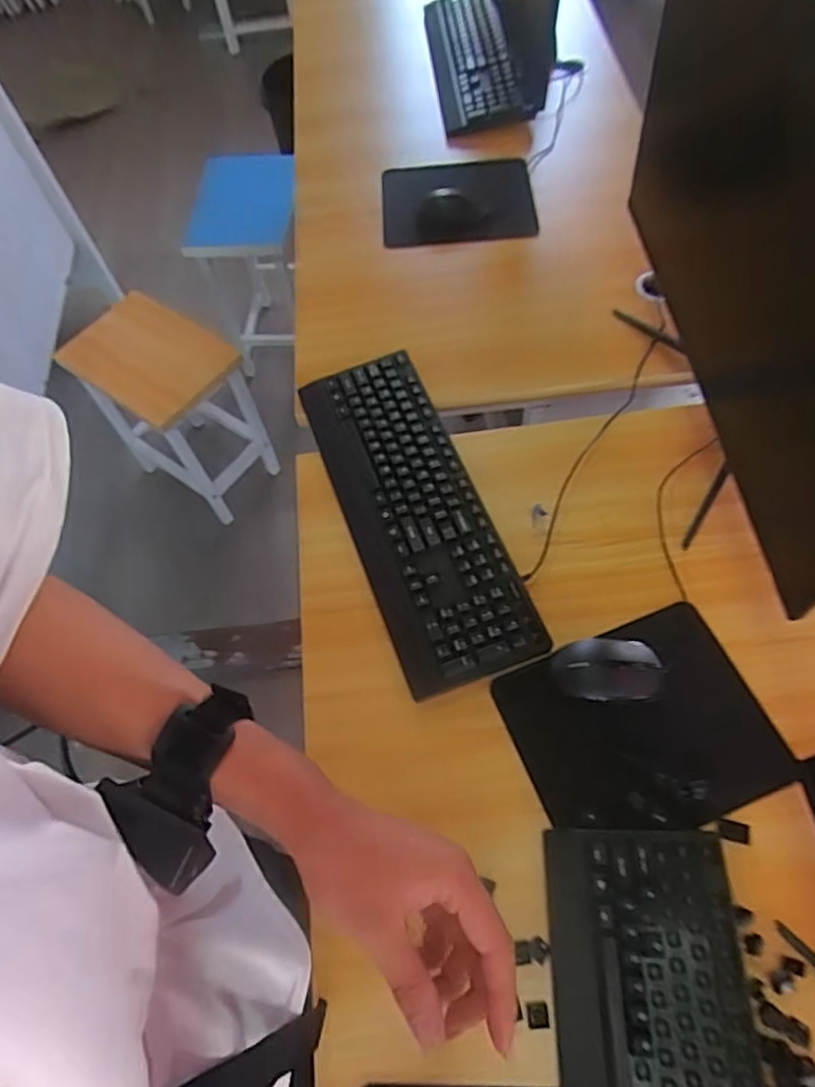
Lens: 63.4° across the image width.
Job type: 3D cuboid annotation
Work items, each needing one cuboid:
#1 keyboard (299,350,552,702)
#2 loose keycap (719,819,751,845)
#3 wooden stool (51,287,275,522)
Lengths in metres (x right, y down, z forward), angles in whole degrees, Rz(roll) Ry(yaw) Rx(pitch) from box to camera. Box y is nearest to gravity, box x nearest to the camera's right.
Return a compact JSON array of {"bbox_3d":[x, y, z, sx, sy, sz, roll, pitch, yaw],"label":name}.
[{"bbox_3d":[0.004,-0.043,0.772,0.155,0.037,0.435,-19,62,-6],"label":"keyboard"},{"bbox_3d":[0.296,0.261,0.598,0.028,0.004,0.017,12,63,11],"label":"loose keycap"},{"bbox_3d":[-0.531,-0.328,1.556,0.357,0.388,0.262,32,68,19],"label":"wooden stool"}]

